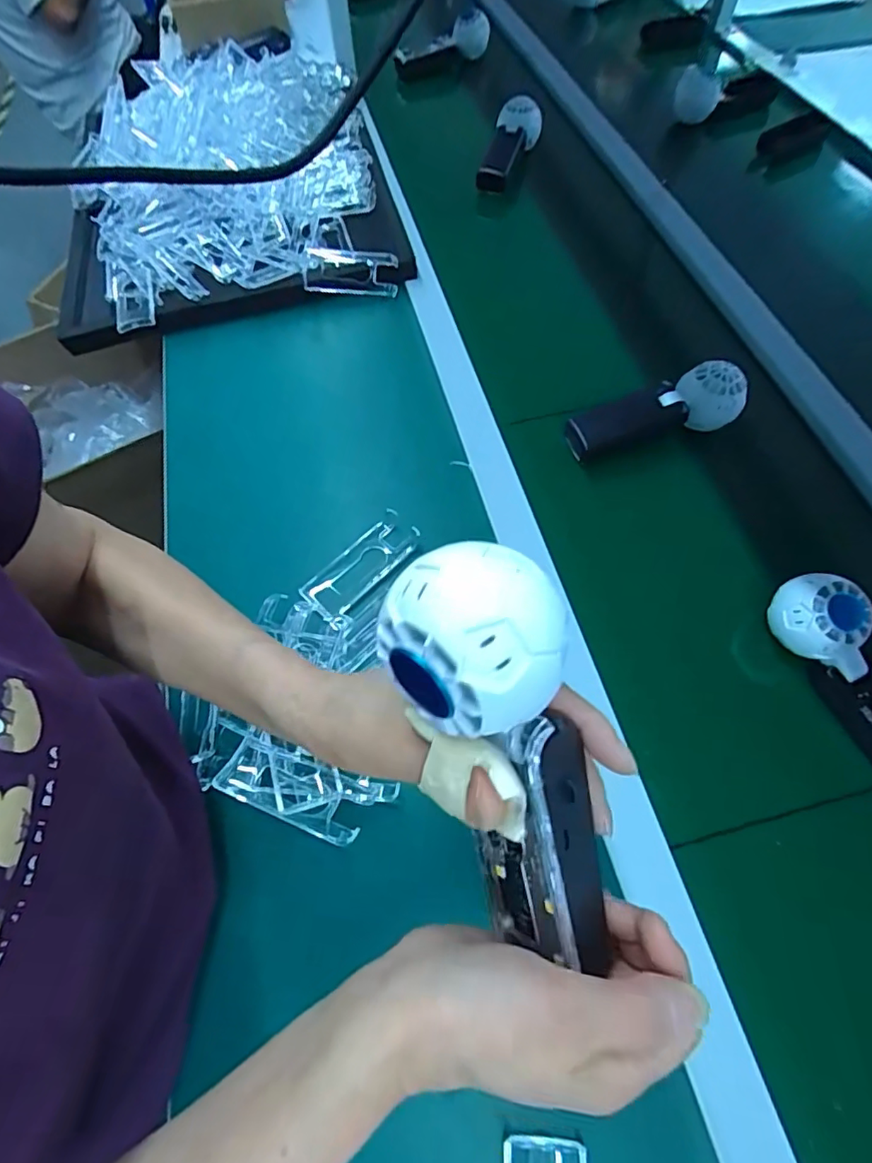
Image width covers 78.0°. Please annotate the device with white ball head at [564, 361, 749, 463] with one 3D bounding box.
[{"bbox_3d":[0.205,-0.159,0.505,0.156,0.051,0.049,-16,63,-5],"label":"device with white ball head"}]

